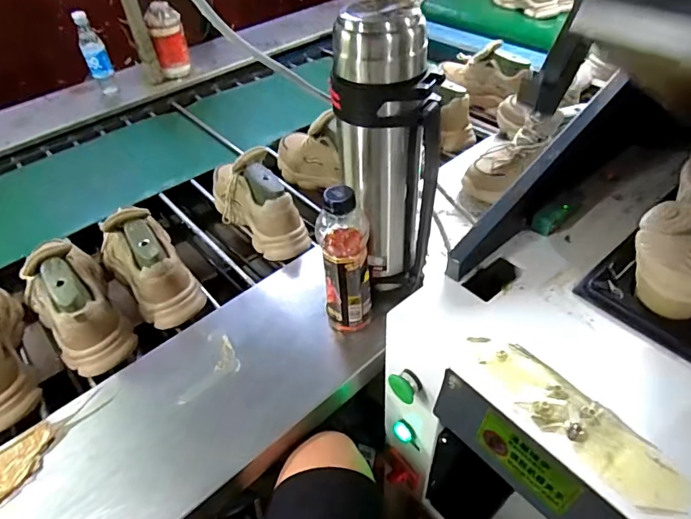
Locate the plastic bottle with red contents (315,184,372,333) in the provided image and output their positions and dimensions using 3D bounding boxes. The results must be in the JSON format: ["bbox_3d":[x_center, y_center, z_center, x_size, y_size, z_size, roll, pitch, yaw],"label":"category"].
[{"bbox_3d":[-0.001,0.004,0.631,0.070,0.227,0.075,-3,47,1],"label":"plastic bottle with red contents"}]

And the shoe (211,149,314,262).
[{"bbox_3d":[-0.180,-0.118,0.879,0.114,0.143,0.274,-24,50,-18],"label":"shoe"}]

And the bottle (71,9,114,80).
[{"bbox_3d":[-0.699,-0.585,1.263,0.063,0.158,0.049,-25,50,-19],"label":"bottle"}]

